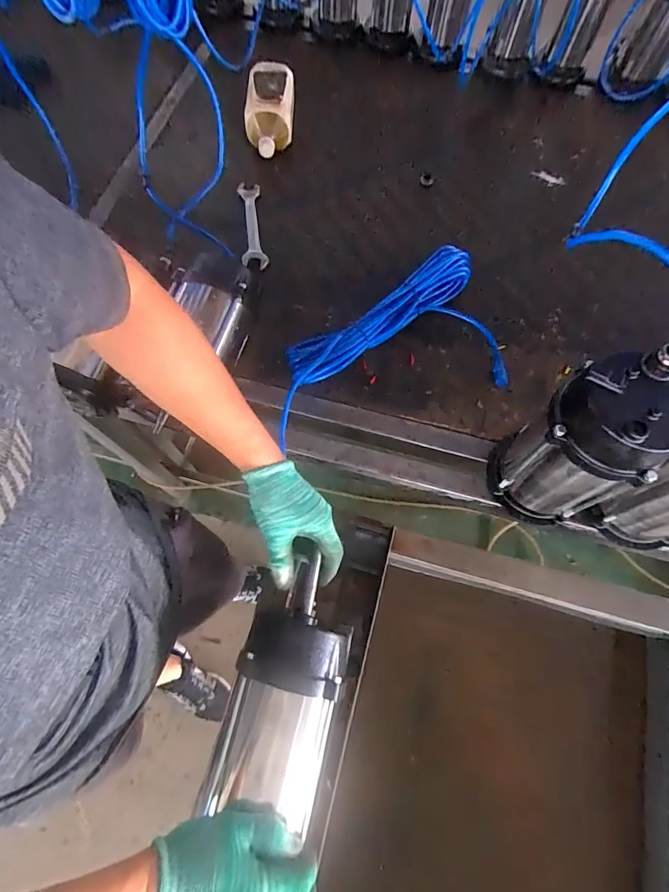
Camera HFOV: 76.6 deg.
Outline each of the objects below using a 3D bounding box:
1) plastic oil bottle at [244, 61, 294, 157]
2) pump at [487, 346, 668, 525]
[{"bbox_3d":[-0.130,-0.670,0.859,0.098,0.078,0.202,0,70,-1],"label":"plastic oil bottle"},{"bbox_3d":[0.294,0.005,0.518,0.123,0.256,0.112,38,73,12],"label":"pump"}]

